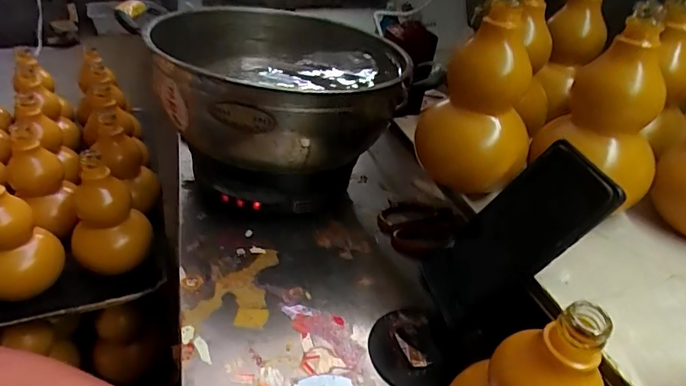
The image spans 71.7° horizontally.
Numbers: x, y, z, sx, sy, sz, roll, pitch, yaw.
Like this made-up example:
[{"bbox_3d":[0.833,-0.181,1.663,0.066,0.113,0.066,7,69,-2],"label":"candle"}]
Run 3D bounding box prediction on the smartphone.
[{"bbox_3d":[0.130,0.033,0.376,0.012,0.161,0.076,27,28,-33],"label":"smartphone"}]

